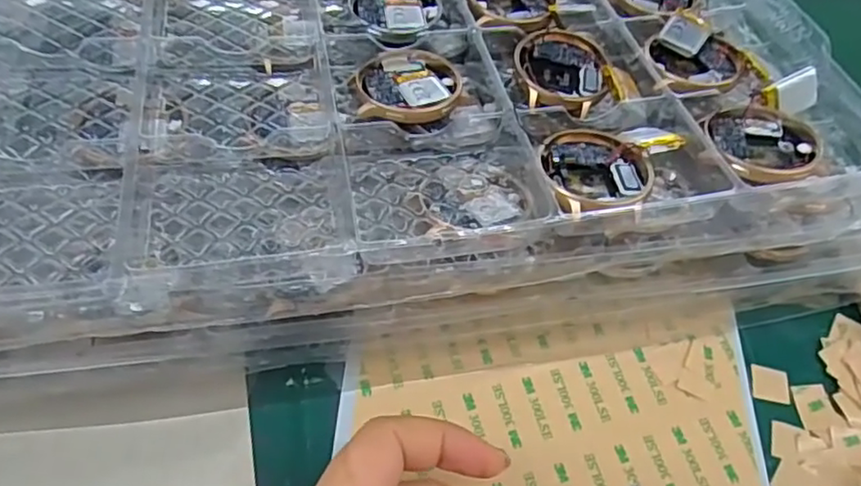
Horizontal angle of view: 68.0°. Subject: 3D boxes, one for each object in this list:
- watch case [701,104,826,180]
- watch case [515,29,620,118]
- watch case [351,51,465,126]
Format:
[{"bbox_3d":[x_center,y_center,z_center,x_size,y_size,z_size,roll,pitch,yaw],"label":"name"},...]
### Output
[{"bbox_3d":[0.134,-0.040,0.258,0.040,0.011,0.042,5,57,-3],"label":"watch case"},{"bbox_3d":[0.060,-0.076,0.284,0.045,0.007,0.045,13,57,2],"label":"watch case"},{"bbox_3d":[-0.010,-0.068,0.272,0.044,0.008,0.045,-12,60,-13],"label":"watch case"}]

